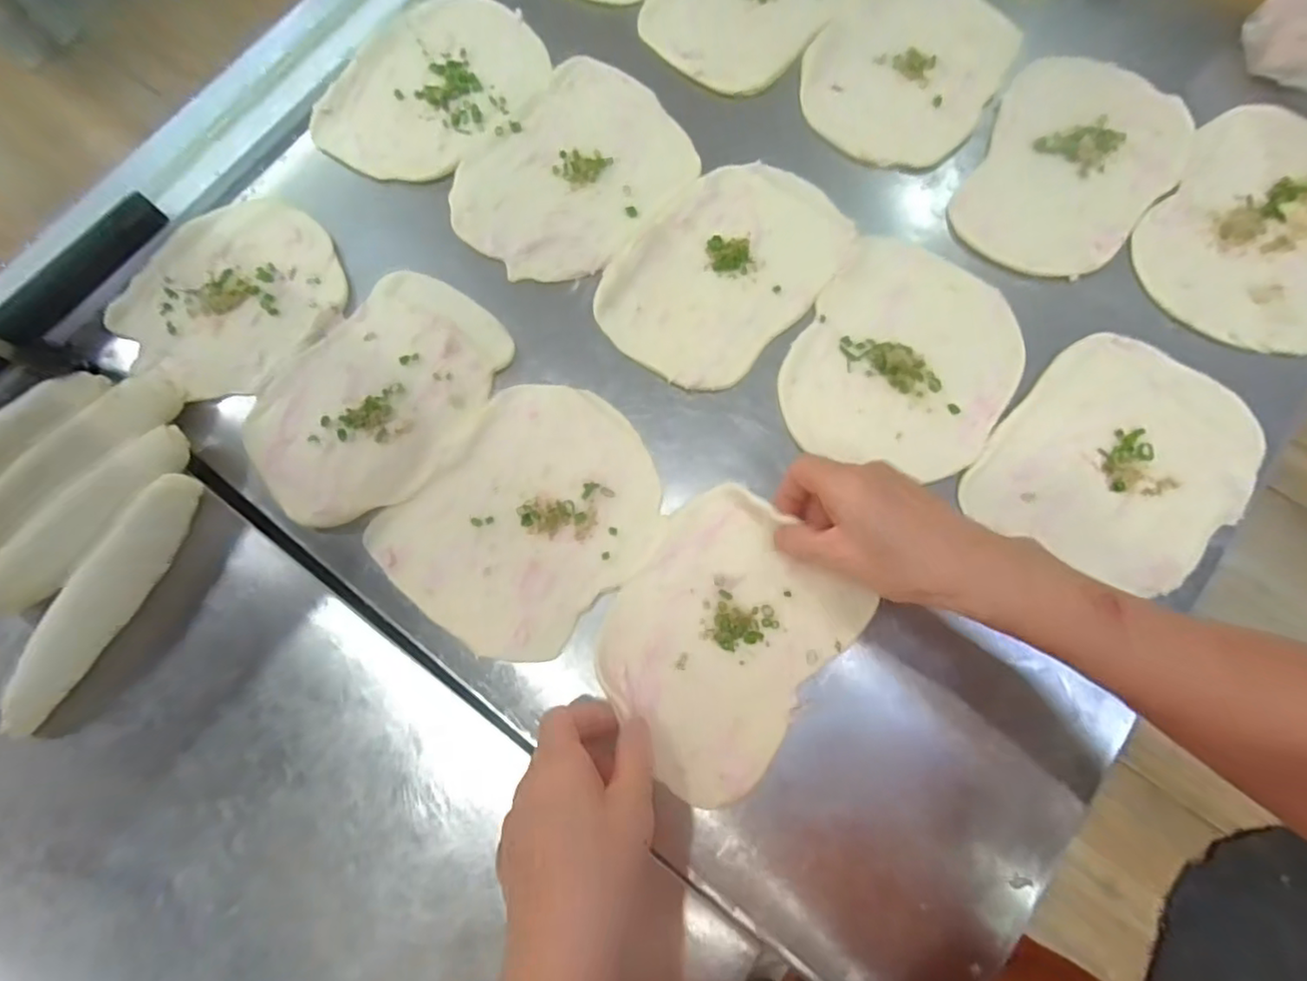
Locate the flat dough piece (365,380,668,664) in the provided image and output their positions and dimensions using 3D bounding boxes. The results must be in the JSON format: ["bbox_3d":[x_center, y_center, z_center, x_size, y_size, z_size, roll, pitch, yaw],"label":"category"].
[{"bbox_3d":[-0.076,0.016,0.385,0.138,0.005,0.163,39,80,11],"label":"flat dough piece"}]

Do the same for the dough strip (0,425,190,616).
[{"bbox_3d":[-0.348,0.019,0.382,0.022,0.042,0.144,35,79,10],"label":"dough strip"}]

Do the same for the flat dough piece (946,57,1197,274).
[{"bbox_3d":[0.296,-0.231,0.444,0.125,0.012,0.186,35,79,10],"label":"flat dough piece"}]

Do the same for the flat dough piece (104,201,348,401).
[{"bbox_3d":[-0.298,-0.138,0.442,0.145,0.005,0.147,0,75,2],"label":"flat dough piece"}]

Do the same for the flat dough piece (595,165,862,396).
[{"bbox_3d":[0.050,-0.155,0.431,0.124,0.004,0.179,42,80,11],"label":"flat dough piece"}]

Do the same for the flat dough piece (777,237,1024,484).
[{"bbox_3d":[0.164,-0.086,0.406,0.133,0.010,0.164,31,78,9],"label":"flat dough piece"}]

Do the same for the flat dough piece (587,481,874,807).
[{"bbox_3d":[0.037,0.084,0.358,0.120,0.007,0.152,38,79,10],"label":"flat dough piece"}]

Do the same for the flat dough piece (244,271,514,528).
[{"bbox_3d":[-0.182,-0.062,0.413,0.129,0.007,0.174,41,80,11],"label":"flat dough piece"}]

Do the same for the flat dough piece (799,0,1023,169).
[{"bbox_3d":[0.191,-0.324,0.472,0.136,0.007,0.166,31,78,9],"label":"flat dough piece"}]

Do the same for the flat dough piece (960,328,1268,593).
[{"bbox_3d":[0.285,-0.015,0.382,0.131,0.011,0.156,42,85,13],"label":"flat dough piece"}]

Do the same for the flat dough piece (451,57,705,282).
[{"bbox_3d":[-0.059,-0.232,0.459,0.141,0.008,0.174,39,80,11],"label":"flat dough piece"}]

